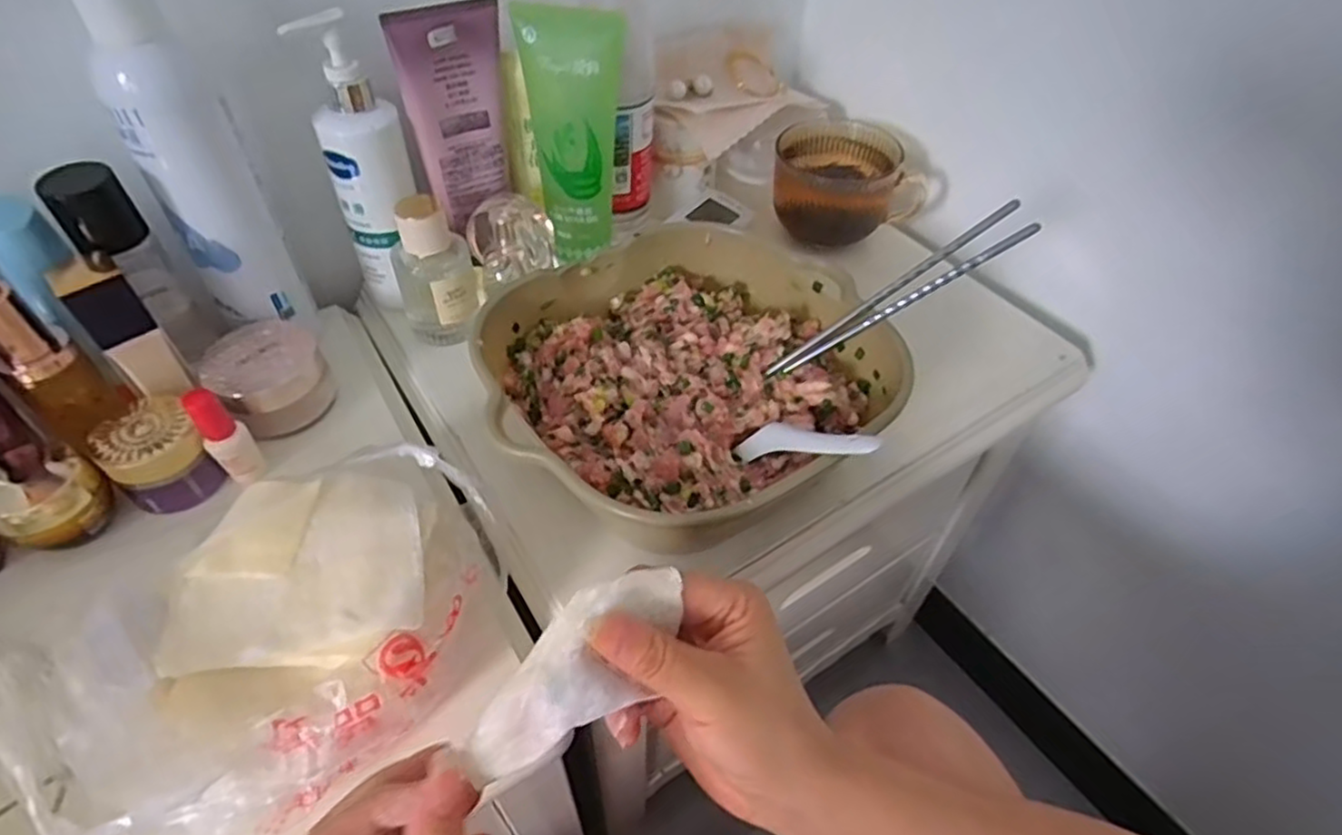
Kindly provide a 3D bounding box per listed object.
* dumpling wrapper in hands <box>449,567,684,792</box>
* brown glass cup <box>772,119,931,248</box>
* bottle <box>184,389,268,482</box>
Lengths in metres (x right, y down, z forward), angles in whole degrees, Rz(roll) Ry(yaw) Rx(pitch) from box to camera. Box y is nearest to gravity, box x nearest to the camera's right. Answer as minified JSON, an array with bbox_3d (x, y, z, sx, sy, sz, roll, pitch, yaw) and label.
[{"bbox_3d":[-0.033,0.092,0.260,0.036,0.025,0.097,36,67,26],"label":"dumpling wrapper in hands"},{"bbox_3d":[0.145,-0.197,0.593,0.105,0.070,0.113,-32,56,-28],"label":"brown glass cup"},{"bbox_3d":[-0.260,0.013,0.414,0.023,0.067,0.020,-32,56,-28],"label":"bottle"}]

